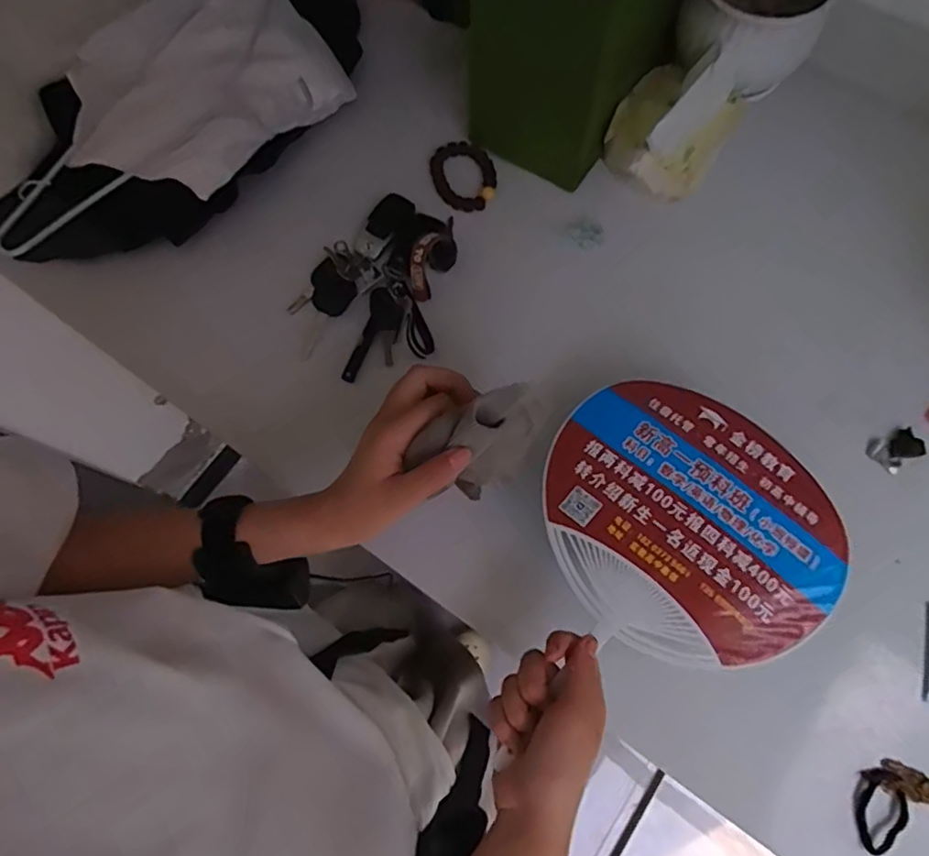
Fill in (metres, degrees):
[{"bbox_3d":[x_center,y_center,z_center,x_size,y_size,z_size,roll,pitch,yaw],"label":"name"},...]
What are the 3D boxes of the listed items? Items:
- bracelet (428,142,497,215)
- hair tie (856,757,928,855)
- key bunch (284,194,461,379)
[{"bbox_3d":[-0.001,-0.259,0.622,0.062,0.015,0.081,-27,73,-7],"label":"bracelet"},{"bbox_3d":[0.318,0.275,0.444,0.072,0.014,0.050,-19,72,-4],"label":"hair tie"},{"bbox_3d":[-0.081,-0.141,0.573,0.138,0.038,0.190,25,74,10],"label":"key bunch"}]

